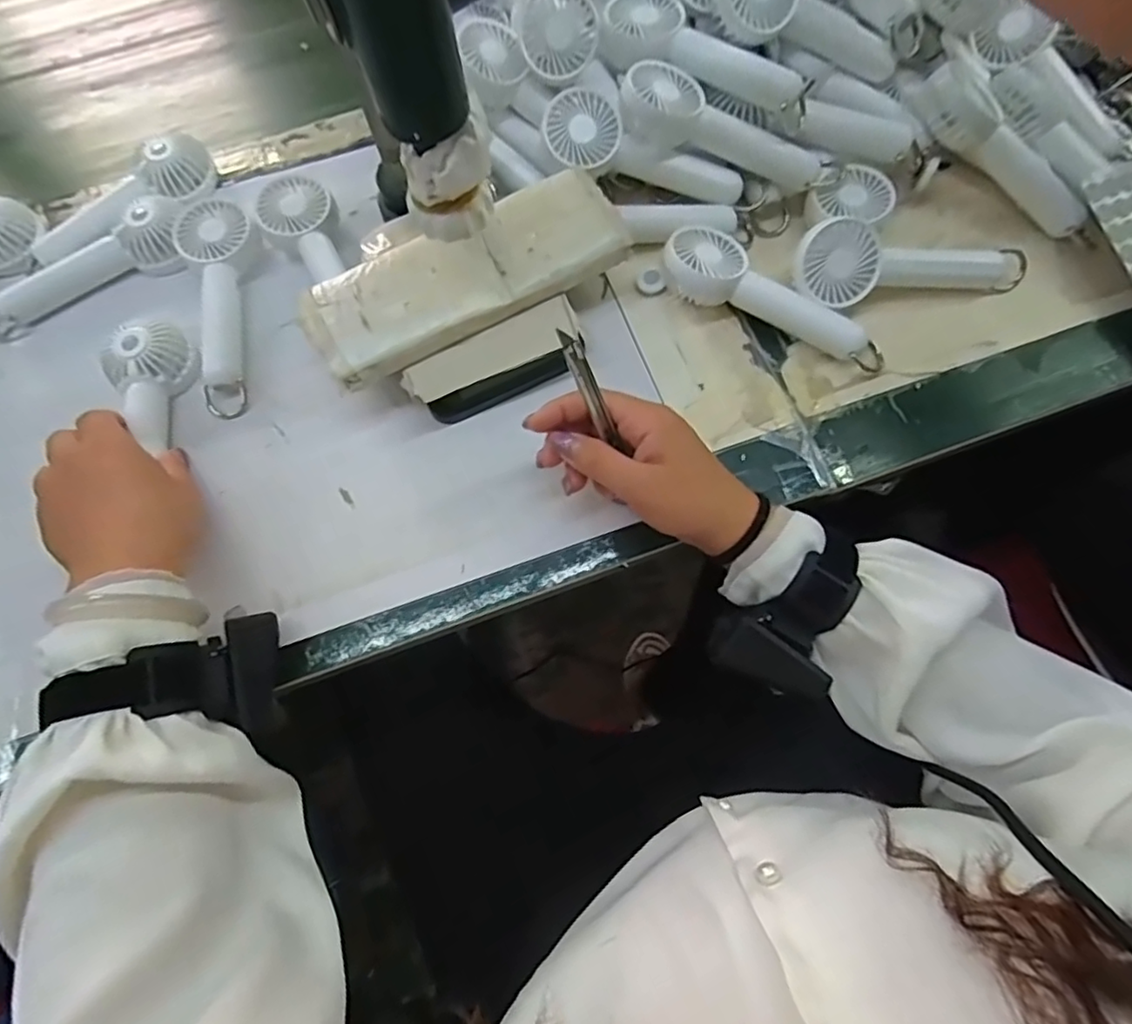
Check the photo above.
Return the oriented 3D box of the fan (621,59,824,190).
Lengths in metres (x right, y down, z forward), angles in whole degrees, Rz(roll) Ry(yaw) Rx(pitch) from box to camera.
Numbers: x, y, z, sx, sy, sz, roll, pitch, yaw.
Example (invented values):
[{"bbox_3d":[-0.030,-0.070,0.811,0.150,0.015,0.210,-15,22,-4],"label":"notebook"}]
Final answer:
[{"bbox_3d":[0.110,-0.274,0.446,0.147,0.031,0.051,19,69,-11],"label":"fan"}]

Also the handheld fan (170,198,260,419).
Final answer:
[{"bbox_3d":[-0.245,-0.158,0.454,0.057,0.034,0.175,-17,71,-3],"label":"handheld fan"}]

